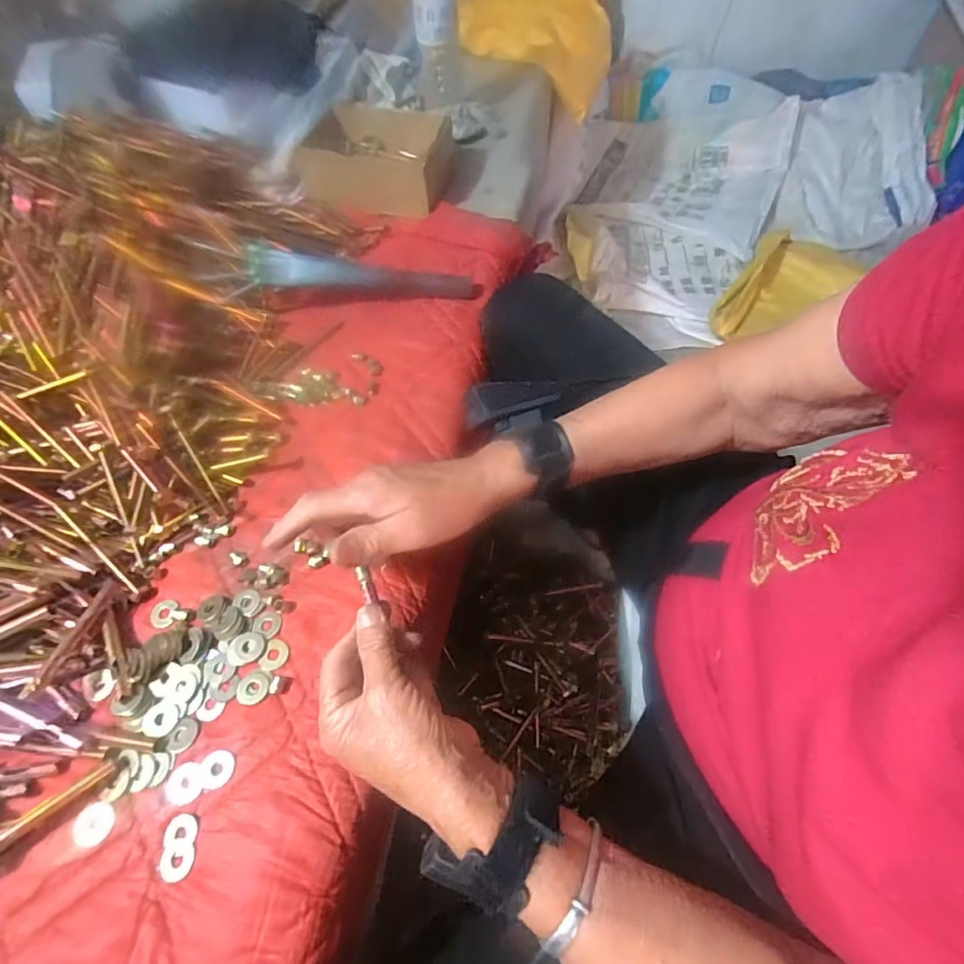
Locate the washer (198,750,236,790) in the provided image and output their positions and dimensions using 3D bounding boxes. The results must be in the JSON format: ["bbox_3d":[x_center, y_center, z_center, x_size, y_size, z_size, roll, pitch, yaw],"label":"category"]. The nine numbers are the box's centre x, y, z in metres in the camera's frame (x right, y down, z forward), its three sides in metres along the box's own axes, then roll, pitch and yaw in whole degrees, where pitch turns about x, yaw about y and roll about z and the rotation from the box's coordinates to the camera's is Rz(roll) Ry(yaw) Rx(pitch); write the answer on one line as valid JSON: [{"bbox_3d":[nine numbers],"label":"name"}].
[{"bbox_3d":[-0.177,0.192,0.334,0.023,0.004,0.022,-1,58,2],"label":"washer"}]

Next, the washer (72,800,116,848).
[{"bbox_3d":[-0.251,0.221,0.323,0.025,0.004,0.024,-1,58,2],"label":"washer"}]

